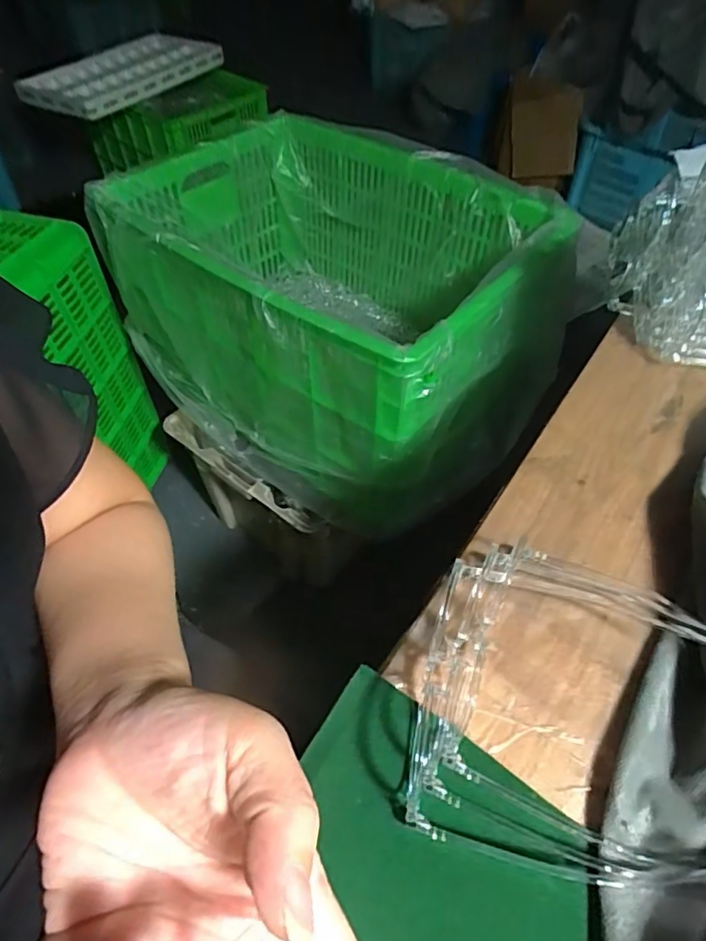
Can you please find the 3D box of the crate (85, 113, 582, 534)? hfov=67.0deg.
[{"bbox_3d":[-0.012,-0.269,0.899,0.656,0.351,0.462,30,58,20],"label":"crate"}]

